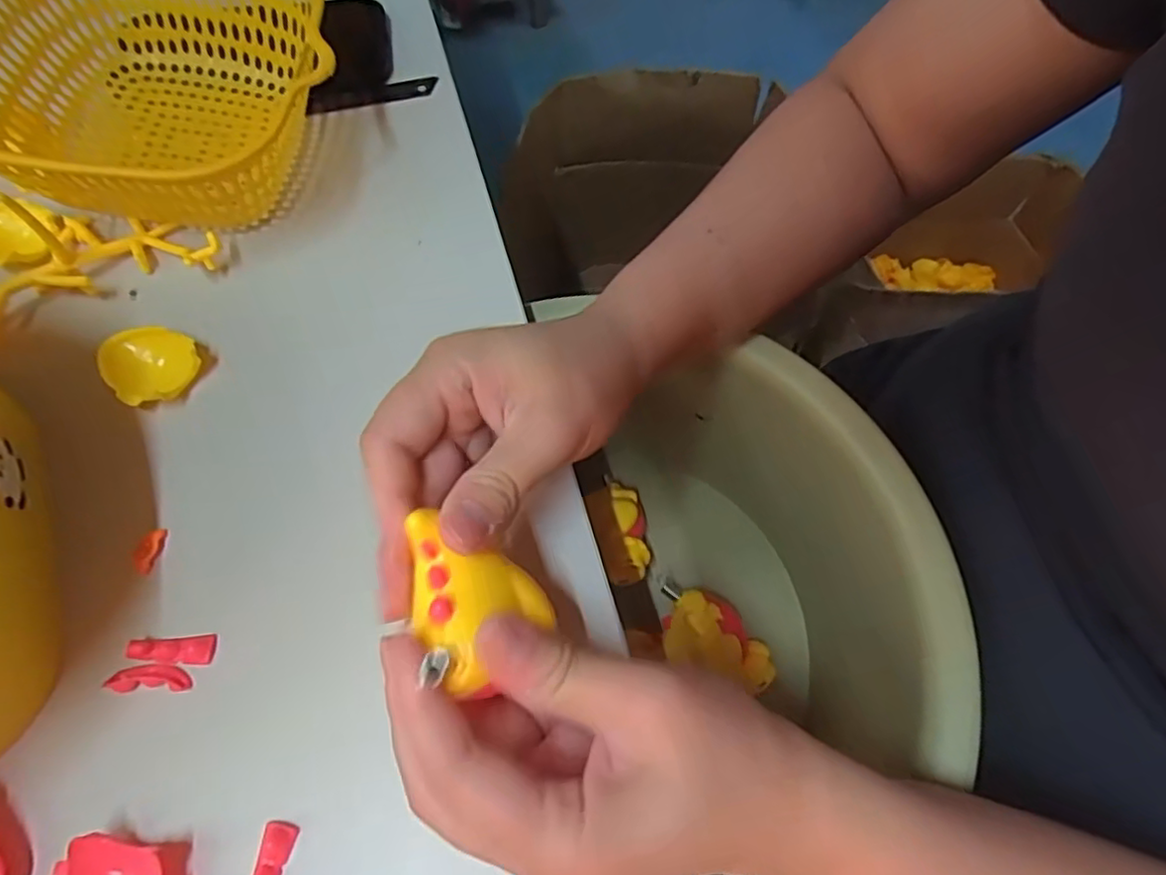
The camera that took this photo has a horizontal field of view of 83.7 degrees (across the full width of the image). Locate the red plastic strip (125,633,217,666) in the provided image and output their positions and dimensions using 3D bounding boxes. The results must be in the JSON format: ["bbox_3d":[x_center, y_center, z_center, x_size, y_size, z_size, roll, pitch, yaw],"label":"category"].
[{"bbox_3d":[-0.163,0.084,0.257,0.031,0.004,0.011,6,61,-16],"label":"red plastic strip"}]

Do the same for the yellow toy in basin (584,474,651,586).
[{"bbox_3d":[0.023,0.058,0.405,0.034,0.028,0.060,-13,64,-8],"label":"yellow toy in basin"}]

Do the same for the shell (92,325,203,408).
[{"bbox_3d":[-0.203,-0.034,0.308,0.038,0.015,0.038,-39,70,-19],"label":"shell"}]

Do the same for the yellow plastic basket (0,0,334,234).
[{"bbox_3d":[-0.216,-0.174,0.337,0.168,0.098,0.163,-7,63,-5],"label":"yellow plastic basket"}]

